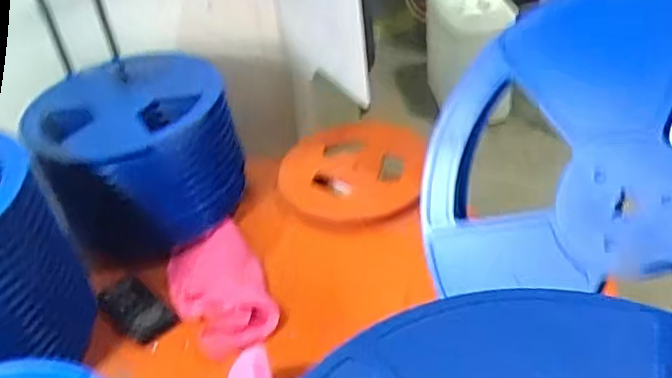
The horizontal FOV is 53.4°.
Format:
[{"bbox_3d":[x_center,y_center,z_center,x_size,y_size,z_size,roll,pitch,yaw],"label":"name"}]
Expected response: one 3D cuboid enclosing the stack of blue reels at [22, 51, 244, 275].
[{"bbox_3d":[-0.329,-0.077,1.124,0.300,0.195,0.334,-19,40,-15],"label":"stack of blue reels"}]

